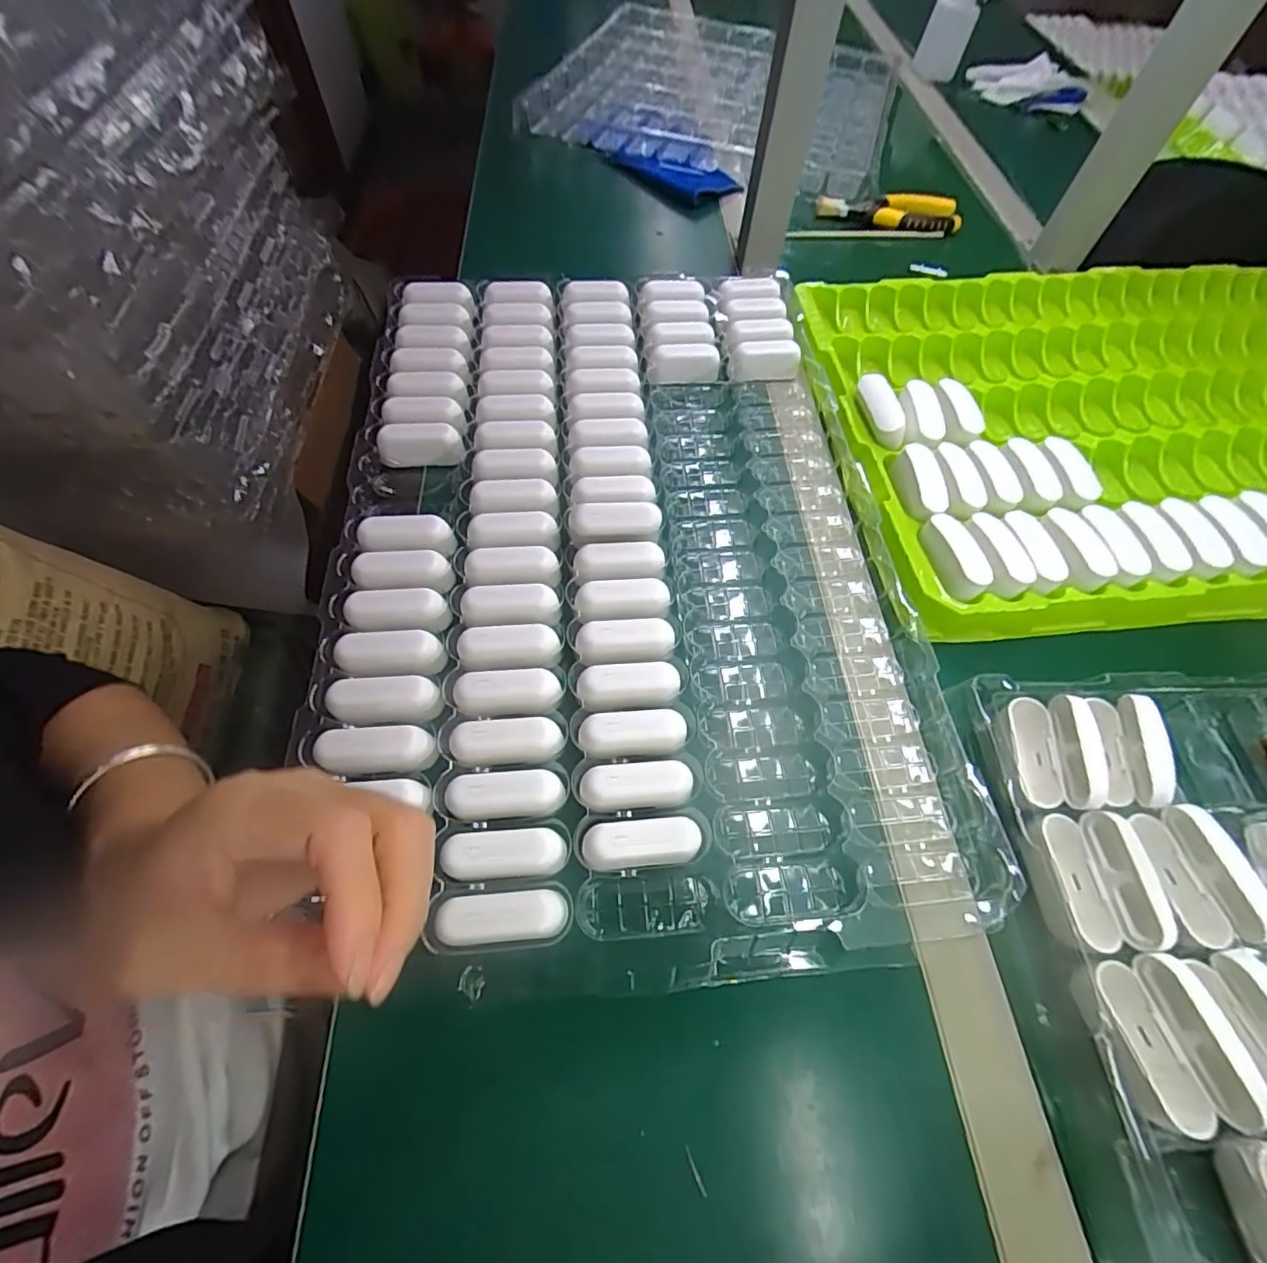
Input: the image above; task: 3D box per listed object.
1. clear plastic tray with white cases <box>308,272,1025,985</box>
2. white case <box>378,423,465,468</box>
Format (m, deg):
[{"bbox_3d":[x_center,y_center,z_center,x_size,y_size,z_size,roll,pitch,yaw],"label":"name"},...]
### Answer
[{"bbox_3d":[-0.010,-0.076,0.402,0.374,0.051,0.568,-4,61,-5],"label":"clear plastic tray with white cases"},{"bbox_3d":[-0.166,-0.148,0.434,0.062,0.029,0.024,-2,61,-4],"label":"white case"}]

